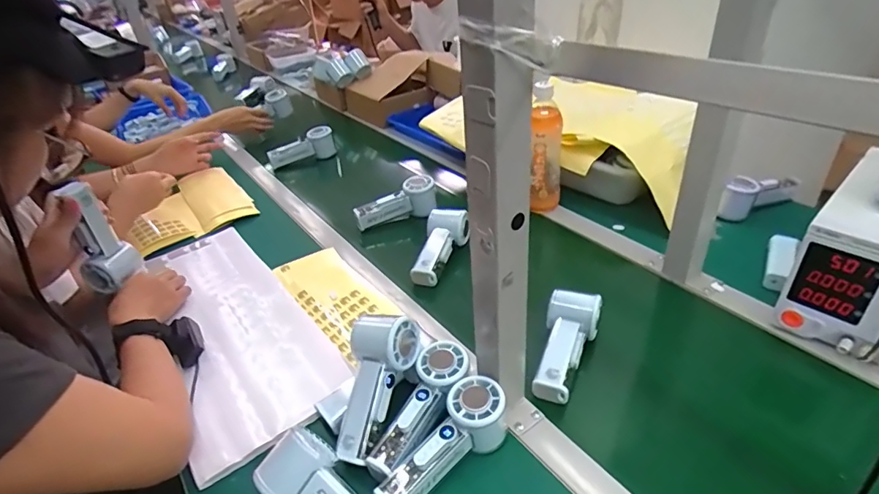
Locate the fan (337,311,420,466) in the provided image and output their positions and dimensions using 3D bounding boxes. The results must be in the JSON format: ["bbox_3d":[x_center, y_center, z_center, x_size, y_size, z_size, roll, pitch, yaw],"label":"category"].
[{"bbox_3d":[-0.072,0.147,0.526,0.066,0.061,0.147,9,67,19],"label":"fan"}]

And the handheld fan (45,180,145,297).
[{"bbox_3d":[-0.470,-0.014,0.680,0.071,0.153,0.060,-26,39,-28],"label":"handheld fan"}]

